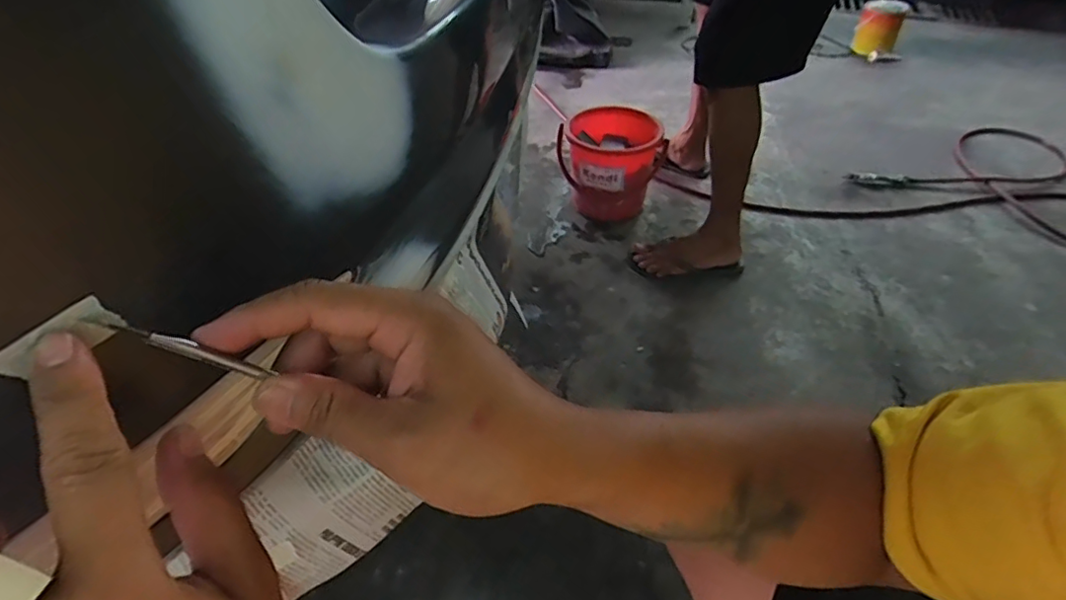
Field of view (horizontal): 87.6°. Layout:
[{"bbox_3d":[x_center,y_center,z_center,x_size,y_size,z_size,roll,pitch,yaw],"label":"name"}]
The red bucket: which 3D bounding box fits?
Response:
[{"bbox_3d":[0.212,-0.371,1.507,0.281,0.230,0.273,5,43,7],"label":"red bucket"}]

